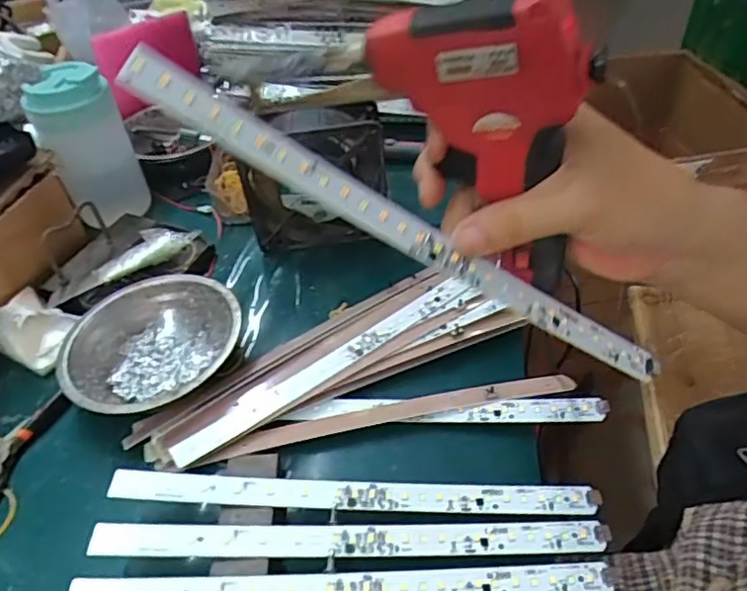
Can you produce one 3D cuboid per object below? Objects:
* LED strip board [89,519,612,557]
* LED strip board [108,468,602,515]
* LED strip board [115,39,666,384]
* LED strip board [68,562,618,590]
[{"bbox_3d":[-0.012,0.136,0.333,0.283,0.005,0.019,0,47,-1],"label":"LED strip board"},{"bbox_3d":[-0.011,0.117,0.352,0.282,0.006,0.018,2,48,1],"label":"LED strip board"},{"bbox_3d":[0.028,-0.025,0.266,0.278,0.007,0.022,27,69,-21],"label":"LED strip board"},{"bbox_3d":[-0.014,0.154,0.314,0.281,0.006,0.018,-1,47,-3],"label":"LED strip board"}]

